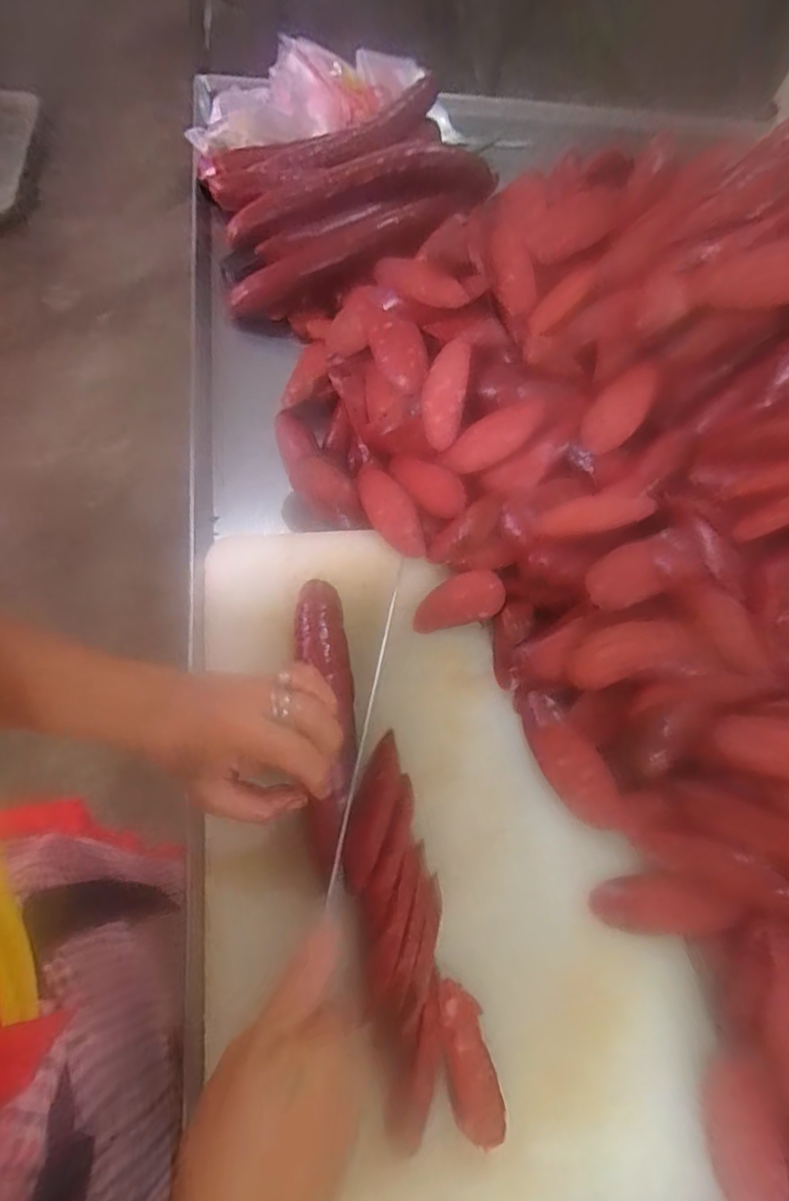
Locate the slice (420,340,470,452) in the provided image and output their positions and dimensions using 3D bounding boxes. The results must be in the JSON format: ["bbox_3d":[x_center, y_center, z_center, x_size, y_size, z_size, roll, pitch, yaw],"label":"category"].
[{"bbox_3d":[0.041,-0.169,0.469,0.038,0.009,0.088,10,90,30],"label":"slice"}]

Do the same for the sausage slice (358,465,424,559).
[{"bbox_3d":[-0.003,-0.075,0.471,0.038,0.006,0.093,-21,69,-16],"label":"sausage slice"}]

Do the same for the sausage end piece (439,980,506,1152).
[{"bbox_3d":[0.041,0.253,0.318,0.027,0.032,0.072,-8,66,-11],"label":"sausage end piece"}]

